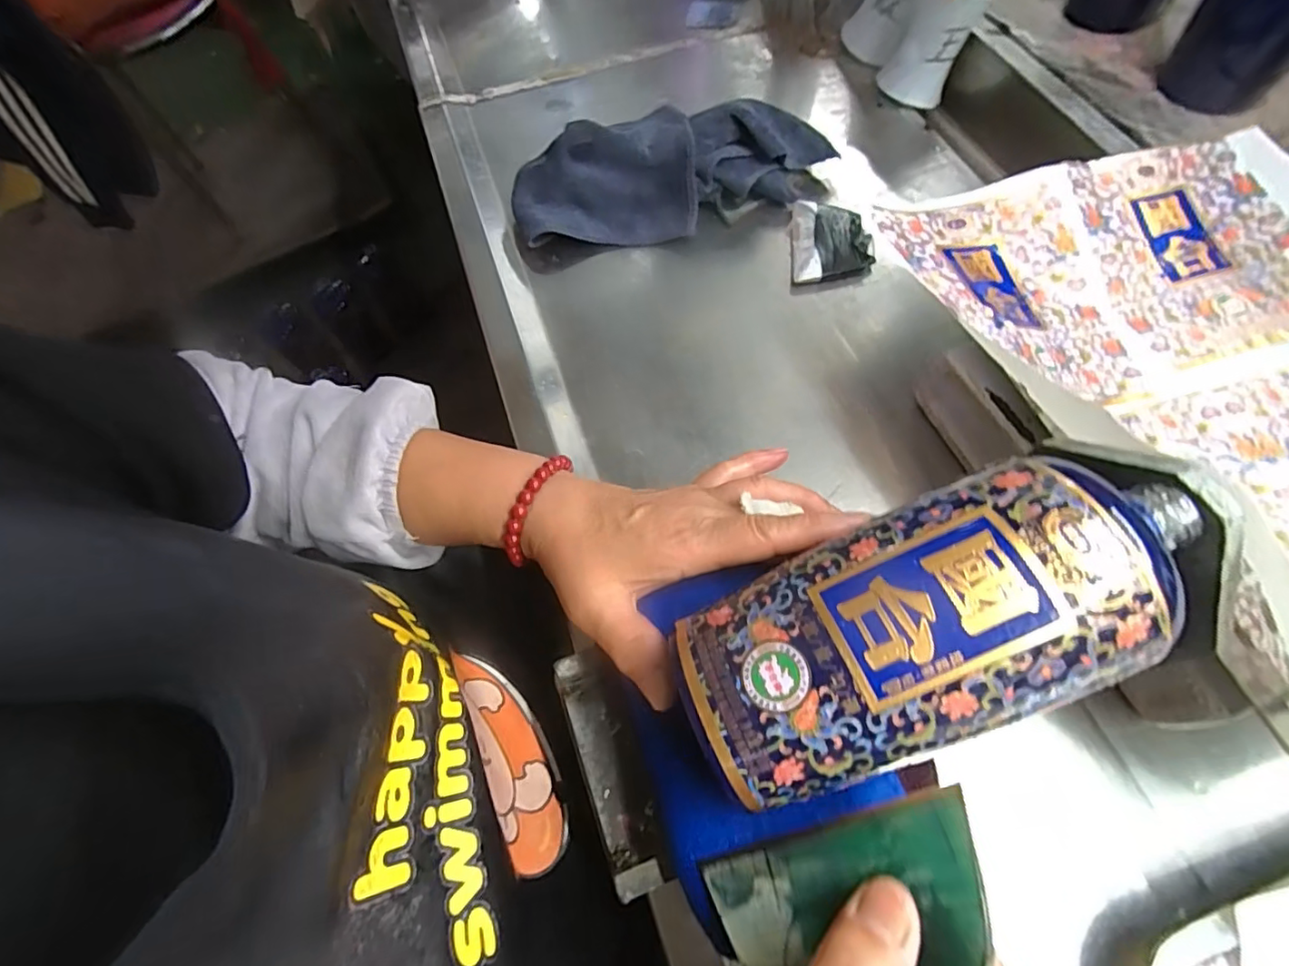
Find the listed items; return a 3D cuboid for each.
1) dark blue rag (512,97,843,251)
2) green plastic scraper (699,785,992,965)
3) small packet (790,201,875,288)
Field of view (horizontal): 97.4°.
[{"bbox_3d":[0.023,-0.253,0.449,0.257,0.055,0.110,-6,64,-1],"label":"dark blue rag"},{"bbox_3d":[0.069,0.145,0.188,0.094,0.005,0.055,-29,42,15],"label":"green plastic scraper"},{"bbox_3d":[0.144,-0.186,0.439,0.058,0.013,0.083,5,63,4],"label":"small packet"}]

